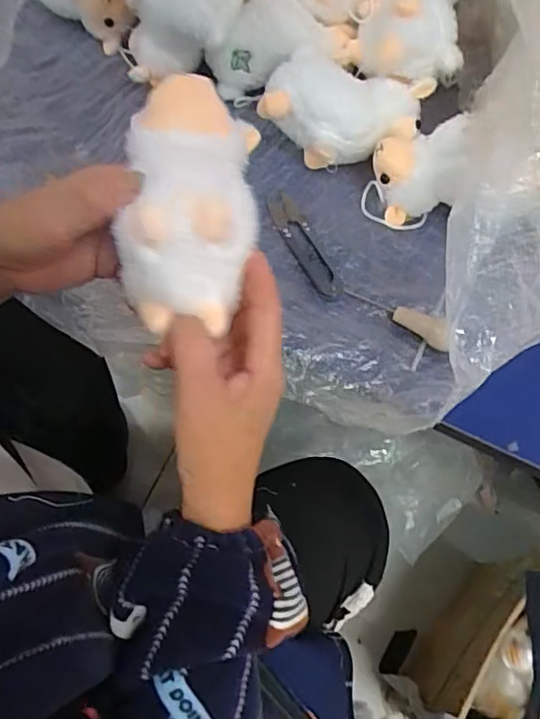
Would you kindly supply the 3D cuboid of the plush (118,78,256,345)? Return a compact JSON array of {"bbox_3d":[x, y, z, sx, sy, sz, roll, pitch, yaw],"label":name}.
[{"bbox_3d":[-0.038,-0.078,0.279,0.066,0.062,0.108,-1,67,-3],"label":"plush"}]

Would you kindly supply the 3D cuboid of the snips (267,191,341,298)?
[{"bbox_3d":[0.025,-0.087,0.420,0.024,0.004,0.095,-27,71,-13],"label":"snips"}]

